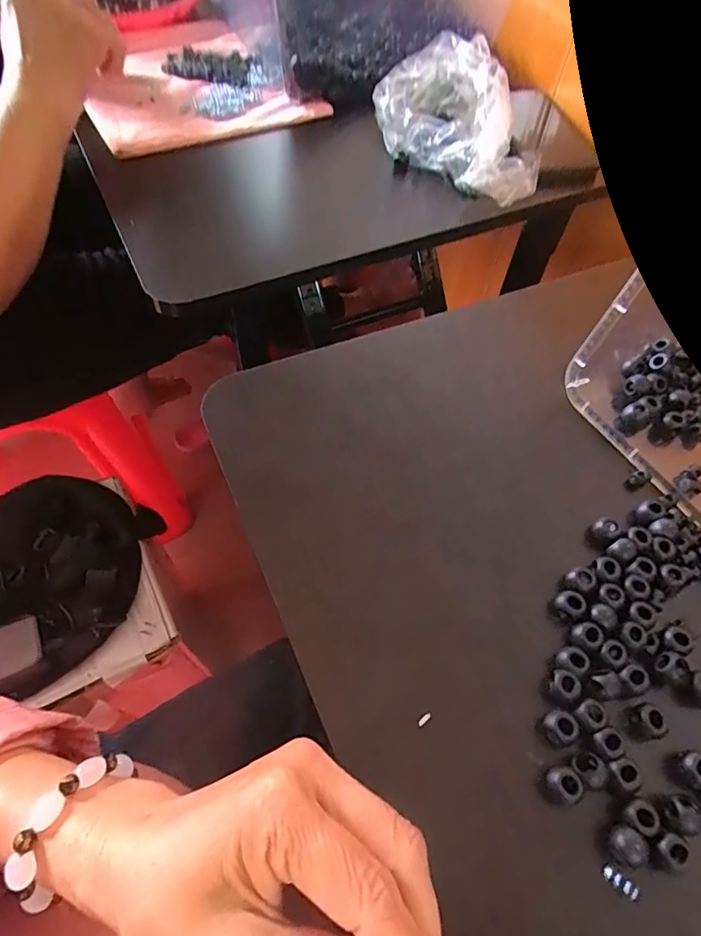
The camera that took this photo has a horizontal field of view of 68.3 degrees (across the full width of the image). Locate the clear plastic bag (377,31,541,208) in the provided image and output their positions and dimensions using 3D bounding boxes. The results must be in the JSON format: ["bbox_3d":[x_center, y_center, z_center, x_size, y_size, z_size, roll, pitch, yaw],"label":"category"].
[{"bbox_3d":[0.105,-0.335,0.509,0.107,0.094,0.183,-24,62,-17],"label":"clear plastic bag"}]

